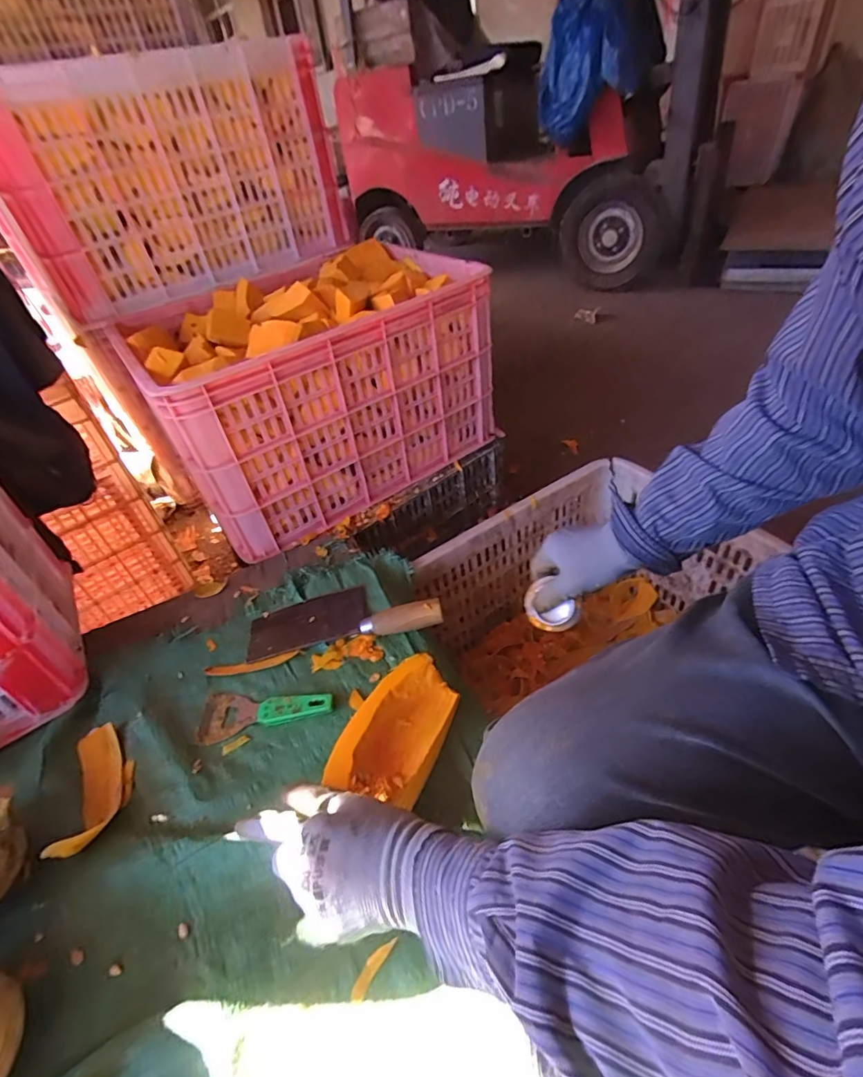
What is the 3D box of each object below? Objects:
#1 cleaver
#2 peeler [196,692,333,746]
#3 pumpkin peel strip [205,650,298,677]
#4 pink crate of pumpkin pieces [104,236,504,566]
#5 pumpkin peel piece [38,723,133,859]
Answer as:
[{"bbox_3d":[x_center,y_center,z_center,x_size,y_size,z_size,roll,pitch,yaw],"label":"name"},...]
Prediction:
[{"bbox_3d":[-0.112,0.088,0.610,0.239,0.040,0.083,-9,42,0],"label":"cleaver"},{"bbox_3d":[-0.181,0.186,0.533,0.147,0.012,0.057,-6,42,4],"label":"peeler"},{"bbox_3d":[-0.215,0.150,0.587,0.108,0.005,0.015,-10,42,-1],"label":"pumpkin peel strip"},{"bbox_3d":[-0.191,-0.264,0.822,0.491,0.282,0.357,-30,46,-22],"label":"pink crate of pumpkin pieces"},{"bbox_3d":[-0.331,0.236,0.483,0.055,0.053,0.135,-24,44,-16],"label":"pumpkin peel piece"}]

